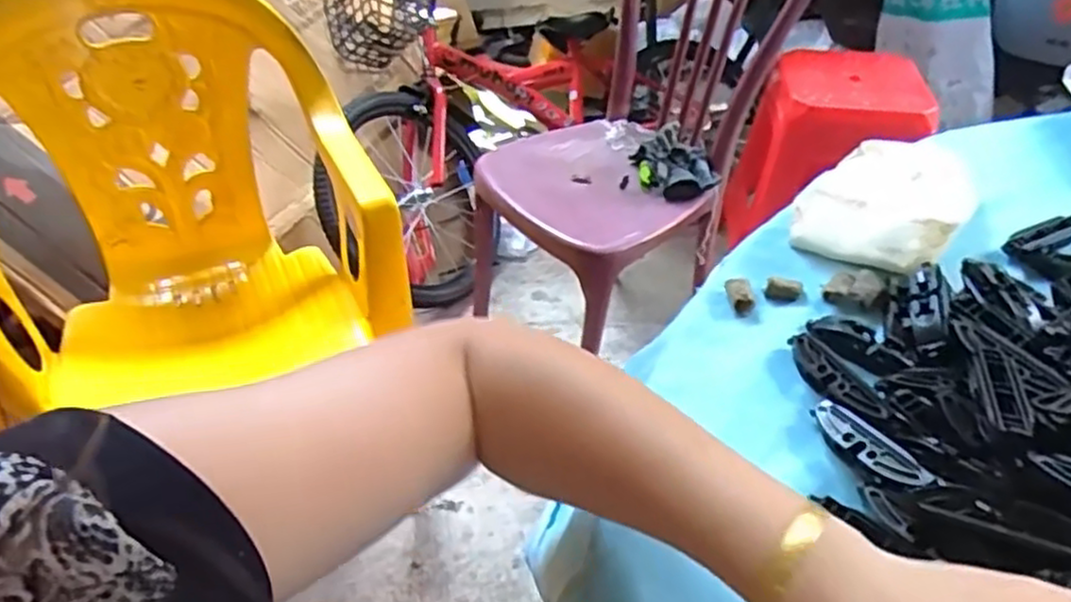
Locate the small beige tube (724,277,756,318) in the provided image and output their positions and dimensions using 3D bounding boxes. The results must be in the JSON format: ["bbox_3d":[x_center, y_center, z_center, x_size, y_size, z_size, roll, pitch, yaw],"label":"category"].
[{"bbox_3d":[0.136,-0.003,0.489,0.016,0.014,0.025,-3,42,-1],"label":"small beige tube"}]

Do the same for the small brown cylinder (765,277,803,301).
[{"bbox_3d":[0.168,-0.008,0.499,0.023,0.012,0.010,9,43,12],"label":"small brown cylinder"}]

